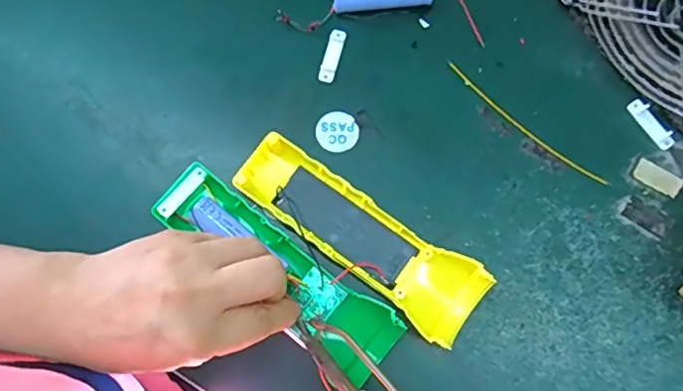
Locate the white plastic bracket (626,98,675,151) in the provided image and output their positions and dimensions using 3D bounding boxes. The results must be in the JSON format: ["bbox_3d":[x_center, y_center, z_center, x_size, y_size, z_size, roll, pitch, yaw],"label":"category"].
[{"bbox_3d":[0.203,-0.047,0.373,0.012,0.004,0.038,-34,80,-5],"label":"white plastic bracket"}]

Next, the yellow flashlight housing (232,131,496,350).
[{"bbox_3d":[0.011,0.023,0.351,0.161,0.026,0.049,38,82,8],"label":"yellow flashlight housing"}]

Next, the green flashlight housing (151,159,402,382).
[{"bbox_3d":[-0.039,0.043,0.339,0.164,0.024,0.043,39,82,5],"label":"green flashlight housing"}]

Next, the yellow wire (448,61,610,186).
[{"bbox_3d":[0.120,-0.046,0.377,0.128,0.004,0.008,40,82,8],"label":"yellow wire"}]

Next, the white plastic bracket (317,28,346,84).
[{"bbox_3d":[-0.007,-0.094,0.384,0.010,0.004,0.038,15,80,4],"label":"white plastic bracket"}]

